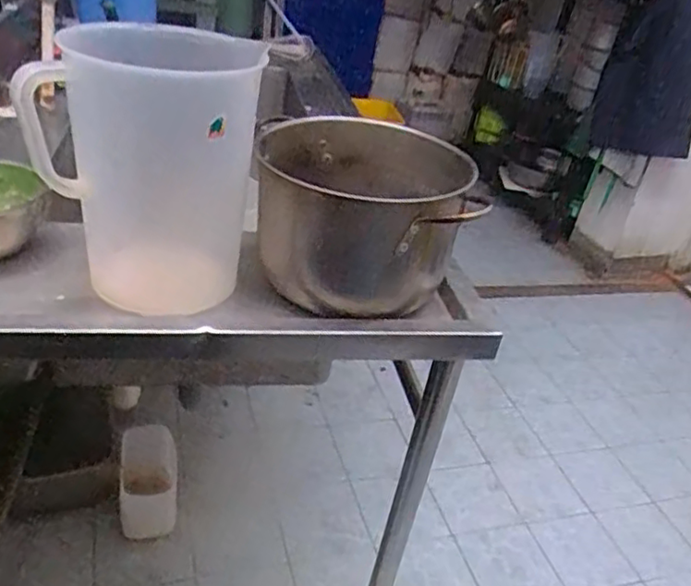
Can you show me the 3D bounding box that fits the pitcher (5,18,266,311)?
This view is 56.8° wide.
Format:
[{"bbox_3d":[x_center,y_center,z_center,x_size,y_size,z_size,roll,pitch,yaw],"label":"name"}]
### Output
[{"bbox_3d":[-0.197,-0.141,0.688,0.199,0.237,0.191,13,32,5],"label":"pitcher"}]

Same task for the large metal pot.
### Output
[{"bbox_3d":[0.011,-0.101,0.788,0.250,0.156,0.268,12,31,3],"label":"large metal pot"}]

